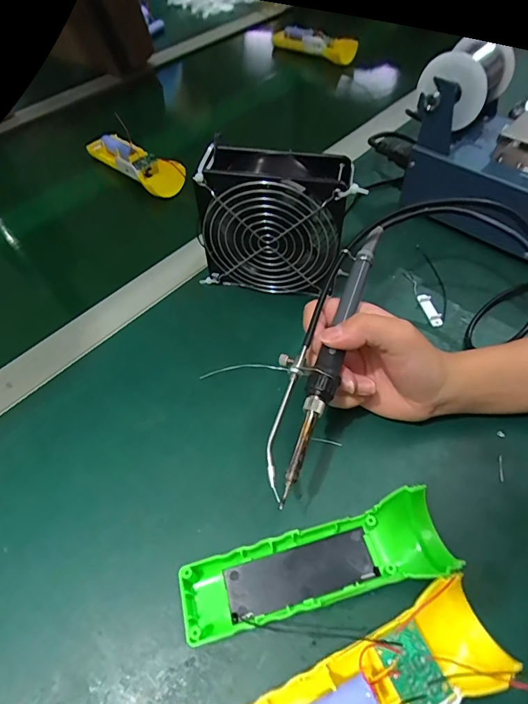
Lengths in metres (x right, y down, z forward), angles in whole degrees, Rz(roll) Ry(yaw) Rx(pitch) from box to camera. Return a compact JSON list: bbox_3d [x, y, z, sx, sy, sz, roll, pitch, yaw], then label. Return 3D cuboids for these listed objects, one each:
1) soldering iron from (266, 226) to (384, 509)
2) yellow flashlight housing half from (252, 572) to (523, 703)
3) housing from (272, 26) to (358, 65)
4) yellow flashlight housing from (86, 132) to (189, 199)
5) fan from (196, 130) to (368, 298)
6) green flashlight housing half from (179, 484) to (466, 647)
[{"bbox_3d":[0.039,-0.004,0.295,0.038,0.021,0.203,18,64,13],"label":"soldering iron"},{"bbox_3d":[0.049,0.177,0.225,0.162,0.030,0.047,-20,57,-11],"label":"yellow flashlight housing half"},{"bbox_3d":[0.084,-0.533,0.738,0.176,0.037,0.021,37,63,23],"label":"housing"},{"bbox_3d":[-0.160,-0.237,0.534,0.166,0.018,0.045,33,62,24],"label":"yellow flashlight housing"},{"bbox_3d":[0.009,-0.109,0.377,0.122,0.120,0.046,8,55,9],"label":"fan"},{"bbox_3d":[0.033,0.133,0.263,0.162,0.029,0.050,-16,54,-9],"label":"green flashlight housing half"}]

